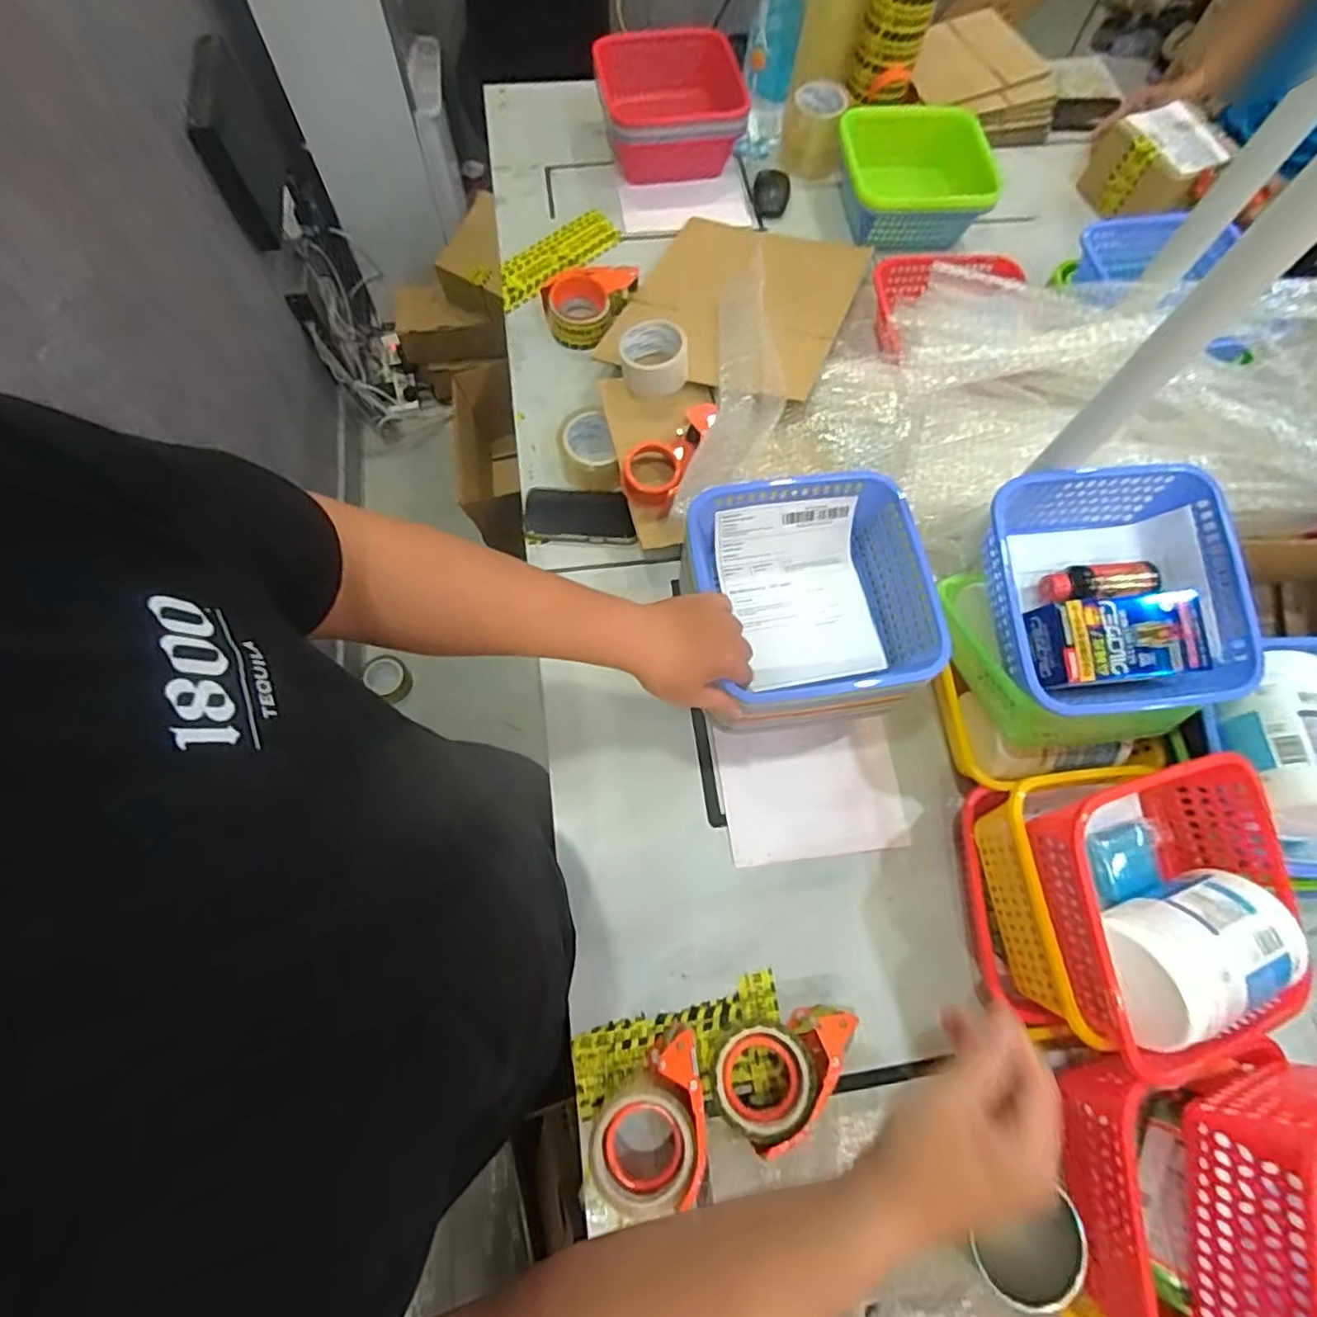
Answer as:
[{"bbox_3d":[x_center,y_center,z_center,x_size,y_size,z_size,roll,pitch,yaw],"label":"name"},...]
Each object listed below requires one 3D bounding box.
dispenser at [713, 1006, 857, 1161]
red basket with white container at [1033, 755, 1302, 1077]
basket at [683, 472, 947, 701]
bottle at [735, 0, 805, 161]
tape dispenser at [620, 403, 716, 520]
[{"bbox_3d":[0.120,0.388,0.635,0.150,0.060,0.097,-40,75,-15],"label":"dispenser"},{"bbox_3d":[0.443,0.214,0.558,0.214,0.102,0.210,-13,70,-7],"label":"red basket with white container"},{"bbox_3d":[0.156,-0.063,0.664,0.226,0.087,0.223,-8,68,-5],"label":"basket"},{"bbox_3d":[0.182,-0.973,1.018,0.075,0.299,0.079,11,69,2],"label":"bottle"},{"bbox_3d":[0.016,-0.258,0.825,0.083,0.064,0.144,33,71,10],"label":"tape dispenser"}]

